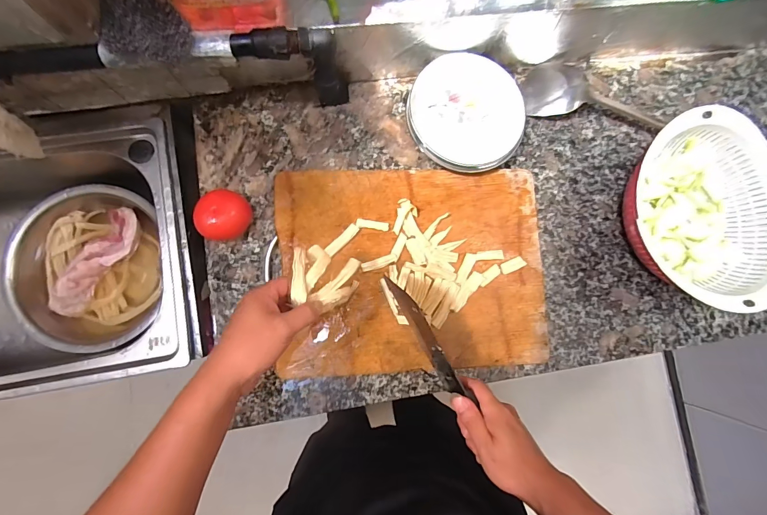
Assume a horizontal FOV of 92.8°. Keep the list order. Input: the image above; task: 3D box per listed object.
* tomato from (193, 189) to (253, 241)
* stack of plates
[{"bbox_3d":[-0.224,-0.058,0.511,0.061,0.054,0.071,30,82,-1],"label":"tomato"},{"bbox_3d":[0.121,-0.215,0.553,0.168,0.054,0.176,13,83,-3],"label":"stack of plates"}]

